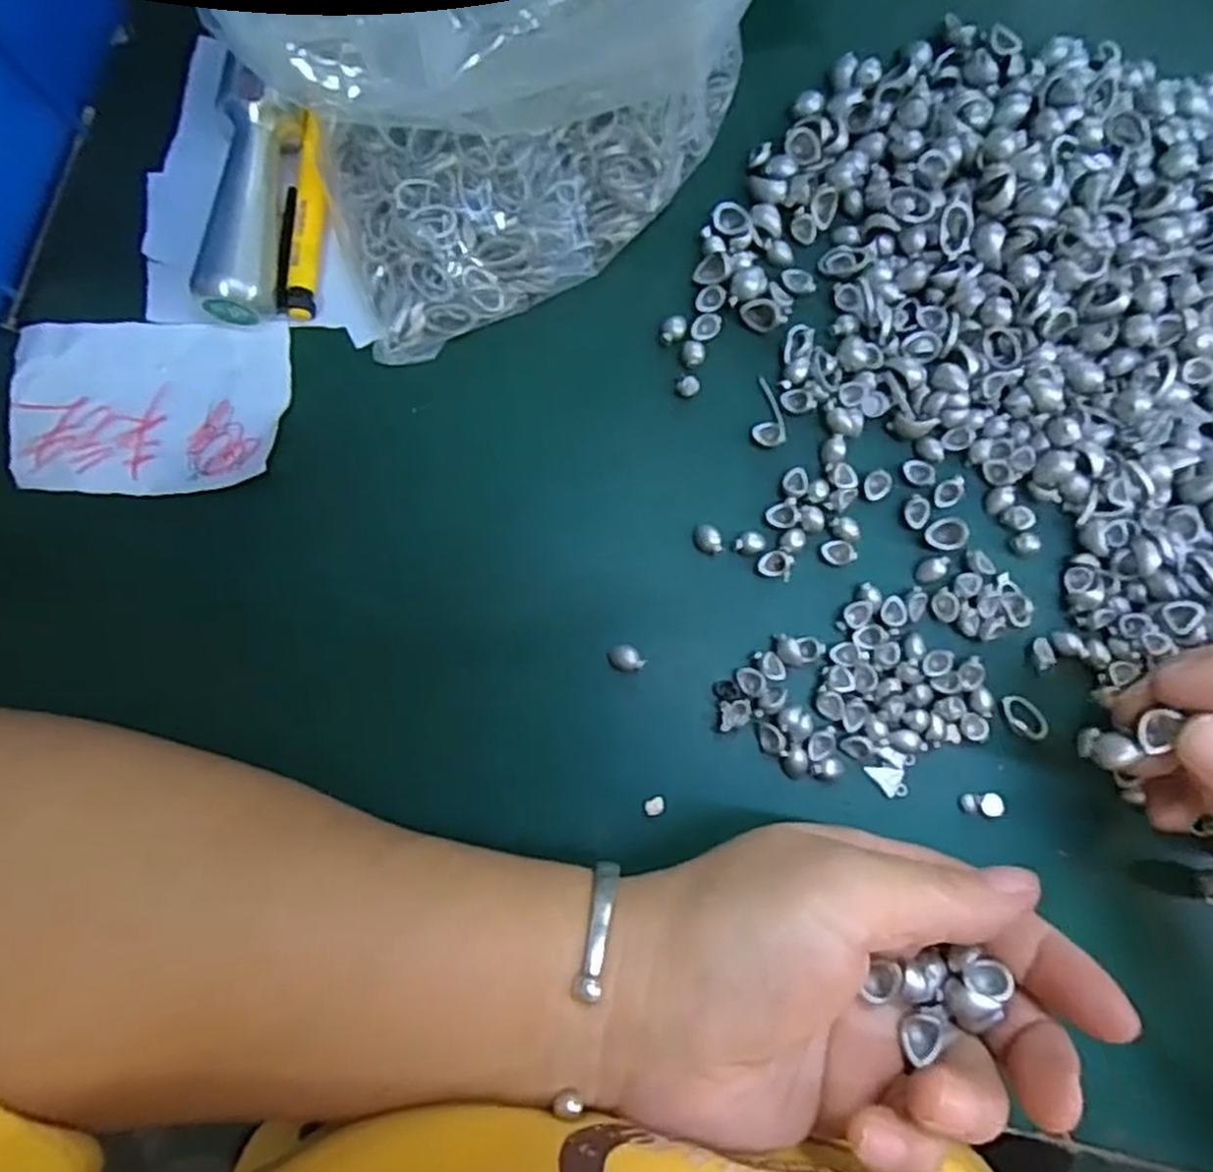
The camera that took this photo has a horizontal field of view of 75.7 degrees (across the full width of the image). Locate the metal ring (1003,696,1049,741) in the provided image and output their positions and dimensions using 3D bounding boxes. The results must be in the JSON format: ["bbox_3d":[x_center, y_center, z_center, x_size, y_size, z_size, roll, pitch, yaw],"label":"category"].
[{"bbox_3d":[0.131,0.041,0.243,0.010,0.004,0.017,-43,88,-8],"label":"metal ring"}]

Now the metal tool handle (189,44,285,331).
[{"bbox_3d":[-0.105,-0.113,0.231,0.020,0.017,0.075,4,83,-4],"label":"metal tool handle"}]

